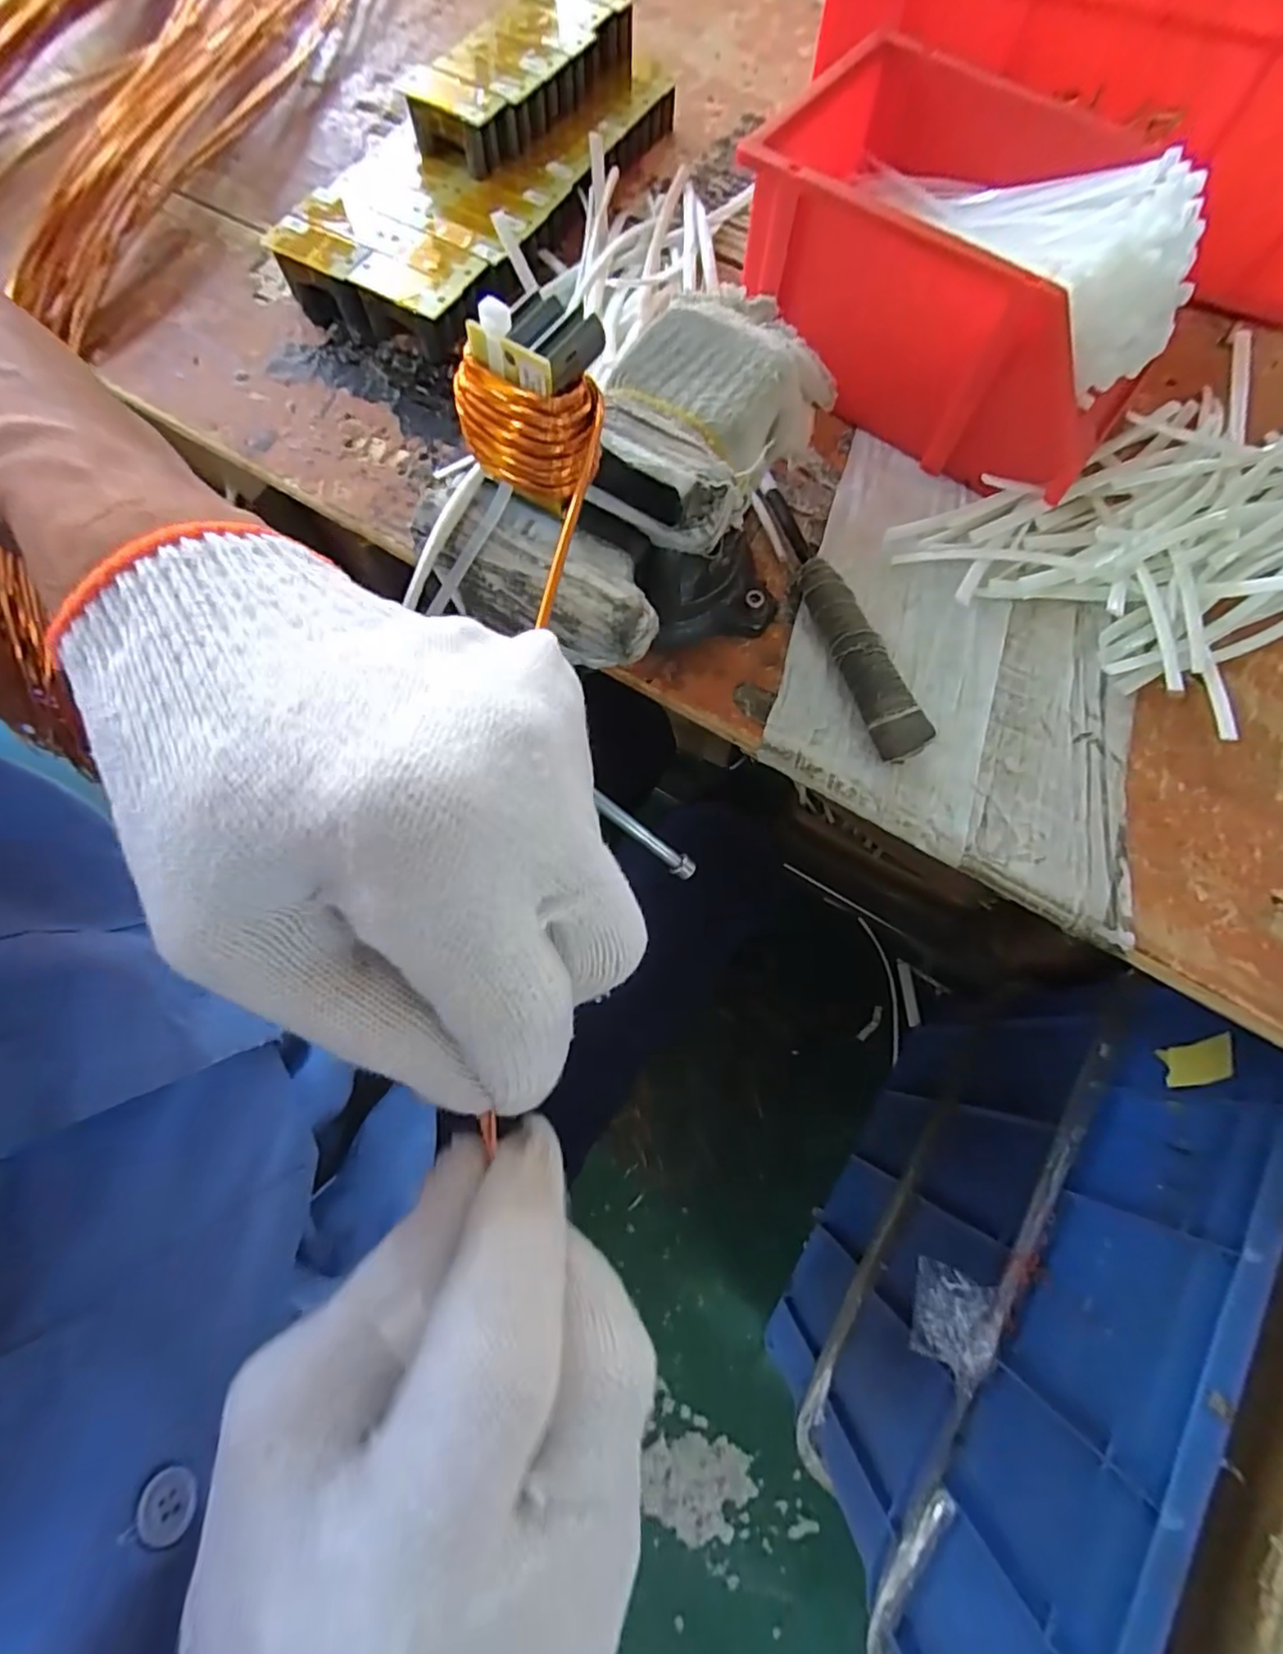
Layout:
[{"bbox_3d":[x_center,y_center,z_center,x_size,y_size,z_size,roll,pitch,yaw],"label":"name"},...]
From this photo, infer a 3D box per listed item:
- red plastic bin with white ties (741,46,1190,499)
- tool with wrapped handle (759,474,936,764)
[{"bbox_3d":[0.189,-0.327,0.390,0.239,0.114,0.156,36,75,10],"label":"red plastic bin with white ties"},{"bbox_3d":[0.111,-0.128,0.371,0.023,0.029,0.196,-16,73,-6],"label":"tool with wrapped handle"}]

